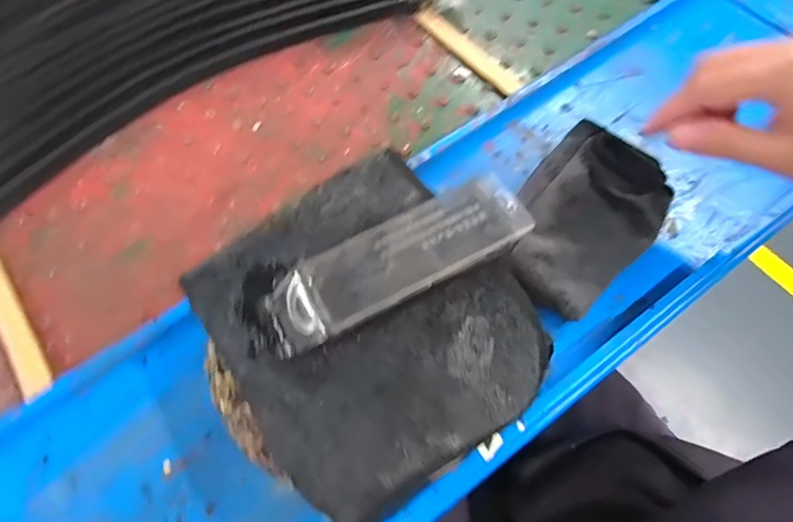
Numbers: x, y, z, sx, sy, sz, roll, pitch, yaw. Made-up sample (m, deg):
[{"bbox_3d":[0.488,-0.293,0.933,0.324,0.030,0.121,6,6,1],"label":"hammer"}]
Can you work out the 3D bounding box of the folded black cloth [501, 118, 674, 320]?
[{"bbox_3d":[0.127,-0.032,0.334,0.090,0.020,0.133,37,72,18],"label":"folded black cloth"}]

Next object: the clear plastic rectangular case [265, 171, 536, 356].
[{"bbox_3d":[0.001,0.000,0.264,0.146,0.013,0.043,-27,66,-9],"label":"clear plastic rectangular case"}]

